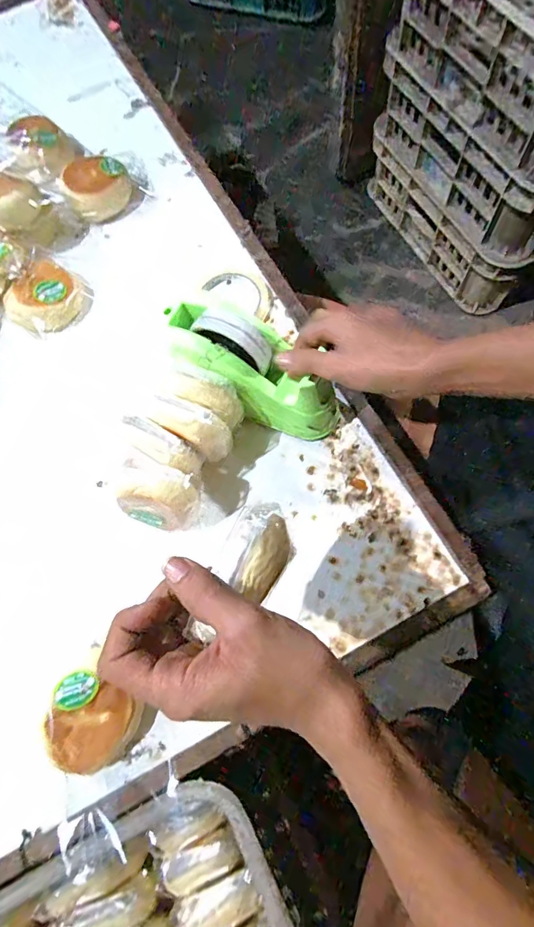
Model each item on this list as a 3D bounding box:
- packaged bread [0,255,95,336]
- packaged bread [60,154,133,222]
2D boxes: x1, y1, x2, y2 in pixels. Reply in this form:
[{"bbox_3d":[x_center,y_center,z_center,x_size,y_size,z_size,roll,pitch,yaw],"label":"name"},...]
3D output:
[{"bbox_3d":[-0.274,-0.211,0.545,0.082,0.044,0.101,34,75,13],"label":"packaged bread"},{"bbox_3d":[-0.231,-0.378,0.597,0.084,0.045,0.086,-1,70,2],"label":"packaged bread"}]

